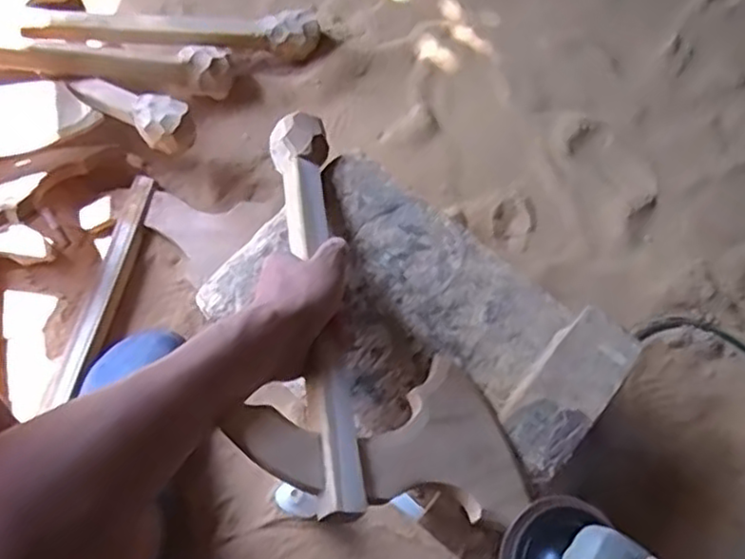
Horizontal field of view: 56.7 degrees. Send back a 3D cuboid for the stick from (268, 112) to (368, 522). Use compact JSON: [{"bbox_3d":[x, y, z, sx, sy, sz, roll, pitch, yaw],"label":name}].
[{"bbox_3d":[-0.043,0.001,0.536,0.048,0.029,0.364,-9,52,-3],"label":"stick"}]

